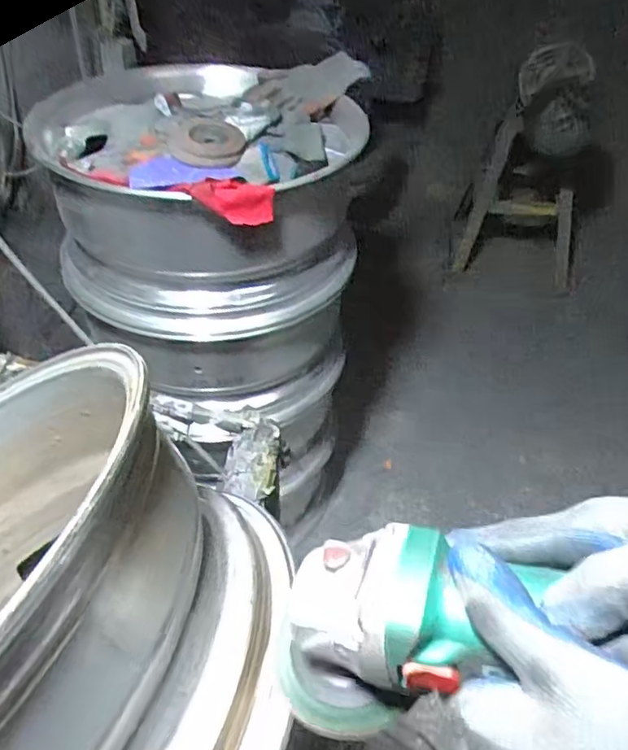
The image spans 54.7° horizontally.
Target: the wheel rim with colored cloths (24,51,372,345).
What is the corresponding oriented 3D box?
[{"bbox_3d":[-0.176,-0.290,0.978,0.493,0.268,0.426,1,43,-3],"label":"wheel rim with colored cloths"}]

